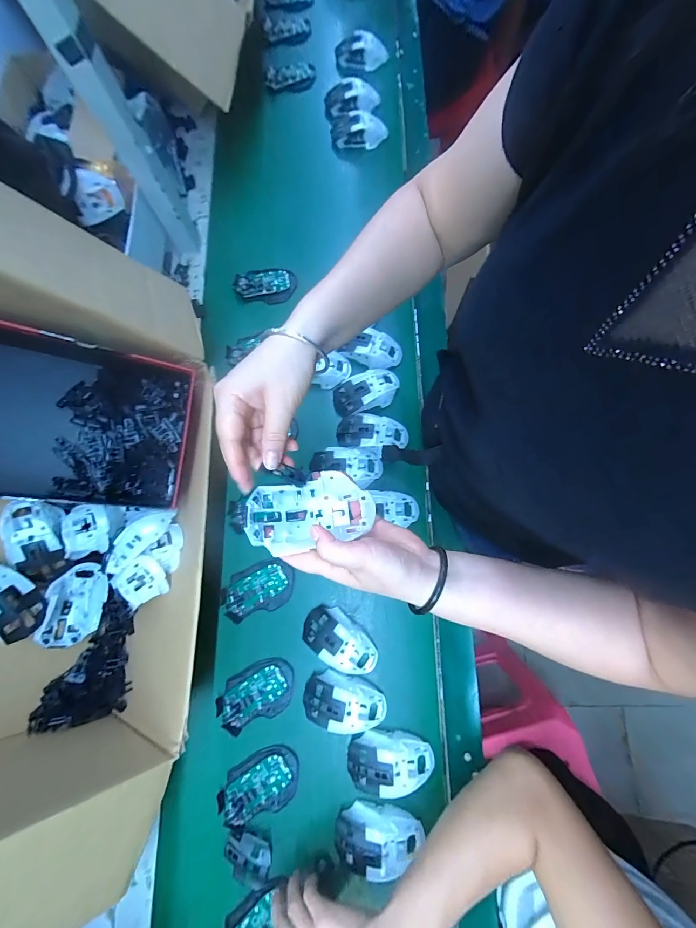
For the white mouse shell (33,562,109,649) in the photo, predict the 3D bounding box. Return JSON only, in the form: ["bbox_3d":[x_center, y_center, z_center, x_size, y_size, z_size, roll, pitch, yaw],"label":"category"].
[{"bbox_3d":[-0.381,0.193,0.481,0.032,0.067,0.113,10,79,49],"label":"white mouse shell"}]

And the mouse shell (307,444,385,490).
[{"bbox_3d":[-0.003,0.004,0.559,0.117,0.032,0.064,-2,76,3],"label":"mouse shell"}]

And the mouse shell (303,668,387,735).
[{"bbox_3d":[-0.005,0.337,0.487,0.115,0.036,0.068,12,77,7],"label":"mouse shell"}]

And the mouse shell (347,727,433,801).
[{"bbox_3d":[0.058,0.404,0.468,0.117,0.037,0.069,-8,76,2],"label":"mouse shell"}]

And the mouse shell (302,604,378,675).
[{"bbox_3d":[-0.010,0.259,0.504,0.116,0.039,0.065,33,81,11],"label":"mouse shell"}]

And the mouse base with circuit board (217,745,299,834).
[{"bbox_3d":[-0.124,0.448,0.477,0.113,0.013,0.074,-26,76,-3],"label":"mouse base with circuit board"}]

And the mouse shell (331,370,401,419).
[{"bbox_3d":[0.030,-0.125,0.588,0.114,0.041,0.065,-20,76,-1],"label":"mouse shell"}]

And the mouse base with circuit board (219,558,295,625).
[{"bbox_3d":[-0.140,0.194,0.531,0.114,0.019,0.072,-26,76,-3],"label":"mouse base with circuit board"}]

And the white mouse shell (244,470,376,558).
[{"bbox_3d":[-0.035,0.045,0.323,0.111,0.030,0.063,-14,77,-1],"label":"white mouse shell"}]

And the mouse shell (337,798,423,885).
[{"bbox_3d":[0.040,0.491,0.449,0.109,0.034,0.064,7,77,6],"label":"mouse shell"}]

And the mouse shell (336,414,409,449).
[{"bbox_3d":[0.040,-0.050,0.568,0.117,0.035,0.066,2,76,4],"label":"mouse shell"}]

